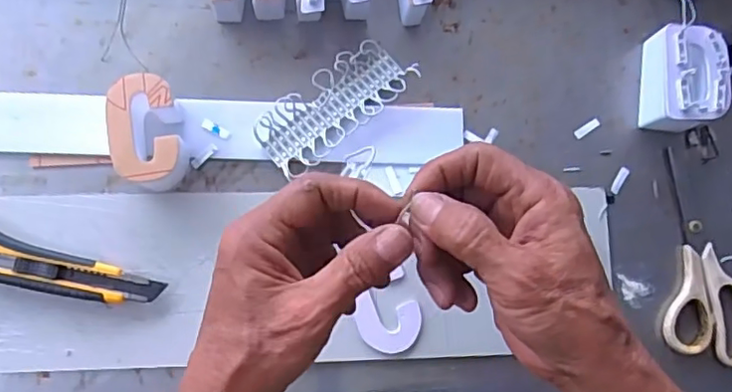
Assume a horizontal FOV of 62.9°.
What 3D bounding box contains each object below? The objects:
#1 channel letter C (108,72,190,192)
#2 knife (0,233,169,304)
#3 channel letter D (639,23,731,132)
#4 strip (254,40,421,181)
[{"bbox_3d":[-0.171,-0.050,0.474,0.047,0.053,0.083,-7,82,-6],"label":"channel letter C"},{"bbox_3d":[-0.241,0.061,0.464,0.157,0.021,0.041,20,81,-2],"label":"knife"},{"bbox_3d":[0.276,-0.101,0.522,0.054,0.050,0.090,5,81,-4],"label":"channel letter D"},{"bbox_3d":[-0.026,-0.079,0.510,0.143,0.018,0.057,-41,87,-9],"label":"strip"}]

